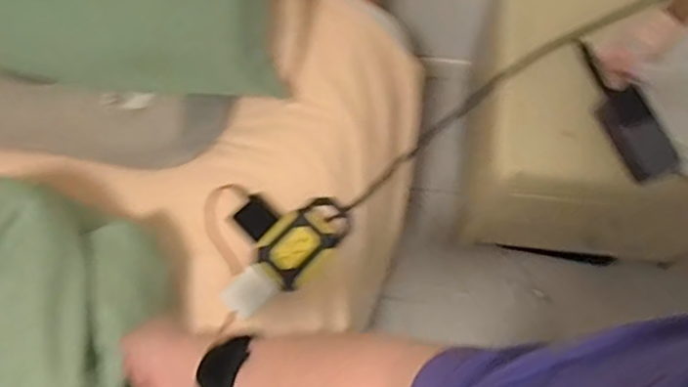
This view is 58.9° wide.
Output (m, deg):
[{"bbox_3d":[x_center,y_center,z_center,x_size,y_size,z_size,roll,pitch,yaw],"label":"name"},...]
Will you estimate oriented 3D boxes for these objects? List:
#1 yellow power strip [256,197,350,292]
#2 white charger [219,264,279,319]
[{"bbox_3d":[-0.054,0.067,0.848,0.146,0.046,0.082,-44,77,-10],"label":"yellow power strip"},{"bbox_3d":[-0.126,0.131,0.812,0.060,0.017,0.051,-45,100,-15],"label":"white charger"}]

